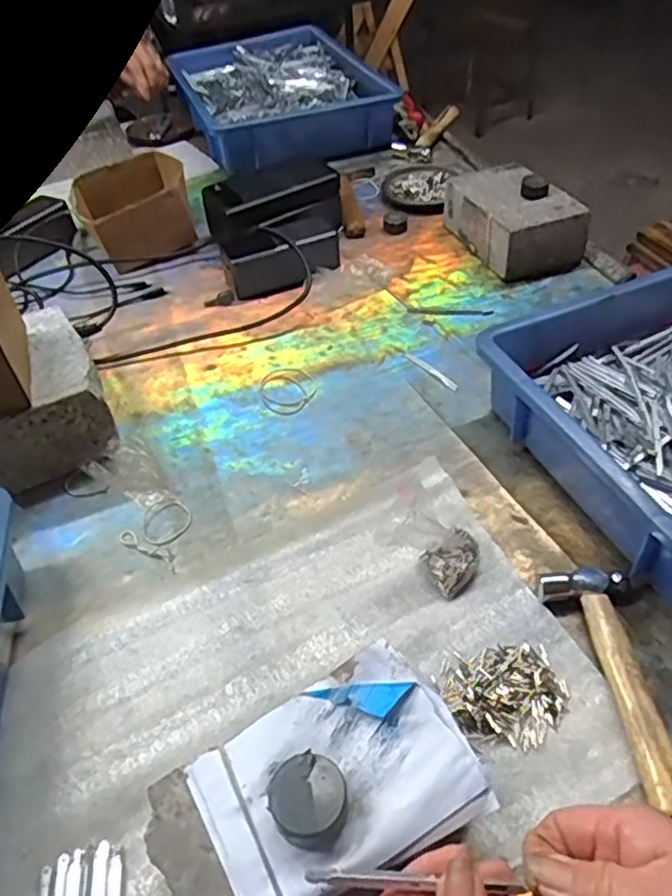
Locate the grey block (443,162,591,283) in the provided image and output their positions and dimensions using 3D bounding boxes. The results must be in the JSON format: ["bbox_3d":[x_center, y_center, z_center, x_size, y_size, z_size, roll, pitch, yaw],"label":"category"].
[{"bbox_3d":[0.205,-0.272,0.784,0.098,0.073,0.158,-20,47,-14],"label":"grey block"}]

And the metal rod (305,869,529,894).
[{"bbox_3d":[0.033,0.178,0.273,0.089,0.004,0.005,6,45,-4],"label":"metal rod"}]

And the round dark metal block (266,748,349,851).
[{"bbox_3d":[-0.014,0.177,0.335,0.038,0.021,0.038,-3,45,3],"label":"round dark metal block"}]

